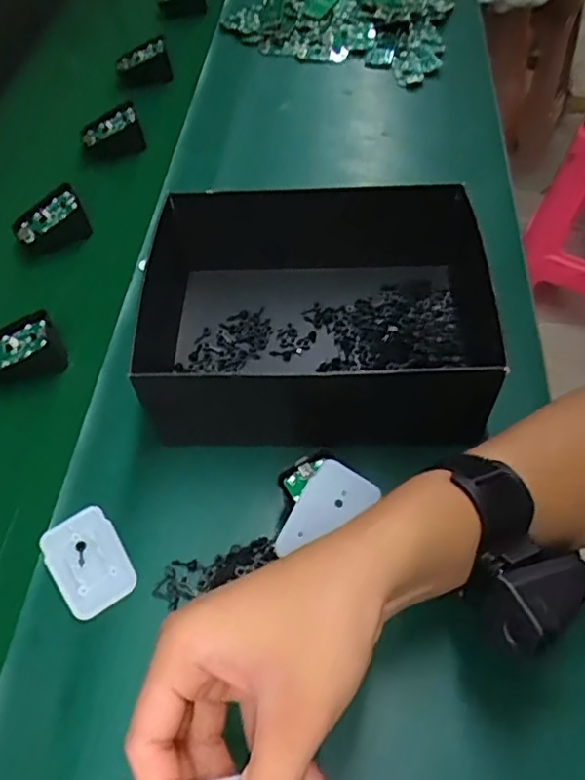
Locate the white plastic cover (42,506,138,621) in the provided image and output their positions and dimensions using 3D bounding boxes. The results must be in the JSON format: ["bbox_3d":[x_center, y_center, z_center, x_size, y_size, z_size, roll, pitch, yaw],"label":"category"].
[{"bbox_3d":[-0.130,0.109,0.388,0.044,0.005,0.067,-31,58,-17],"label":"white plastic cover"}]

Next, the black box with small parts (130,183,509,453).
[{"bbox_3d":[0.016,-0.060,0.454,0.251,0.080,0.190,-1,54,3],"label":"black box with small parts"}]

